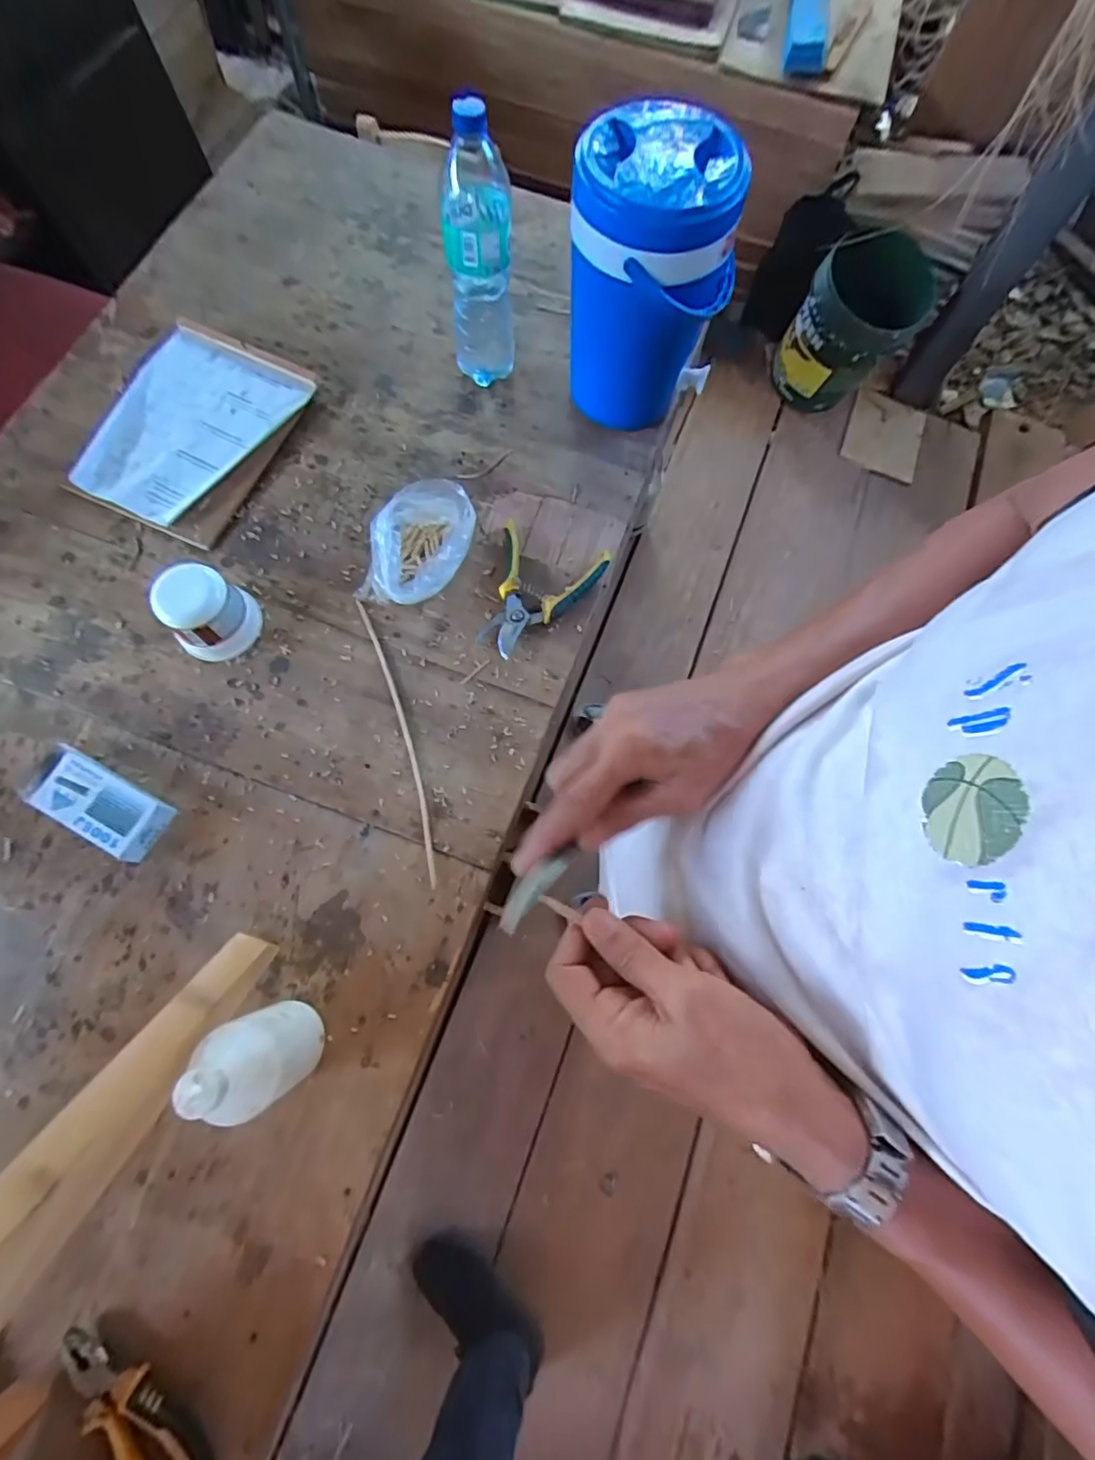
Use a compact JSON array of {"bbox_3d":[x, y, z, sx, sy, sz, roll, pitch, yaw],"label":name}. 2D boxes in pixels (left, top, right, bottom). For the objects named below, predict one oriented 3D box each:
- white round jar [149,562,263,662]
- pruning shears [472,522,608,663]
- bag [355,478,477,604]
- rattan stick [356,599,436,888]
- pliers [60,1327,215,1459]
[{"bbox_3d":[-0.378,-0.134,0.629,0.082,0.074,0.089,-4,74,-3],"label":"white round jar"},{"bbox_3d":[-0.023,-0.165,0.677,0.132,0.022,0.168,26,75,6],"label":"pruning shears"},{"bbox_3d":[-0.151,-0.213,0.659,0.096,0.078,0.143,29,75,6],"label":"bag"},{"bbox_3d":[-0.166,0.001,0.633,0.019,0.005,0.343,-17,75,-7],"label":"rattan stick"},{"bbox_3d":[-0.334,0.552,0.455,0.046,0.022,0.158,-42,79,-12],"label":"pliers"}]

